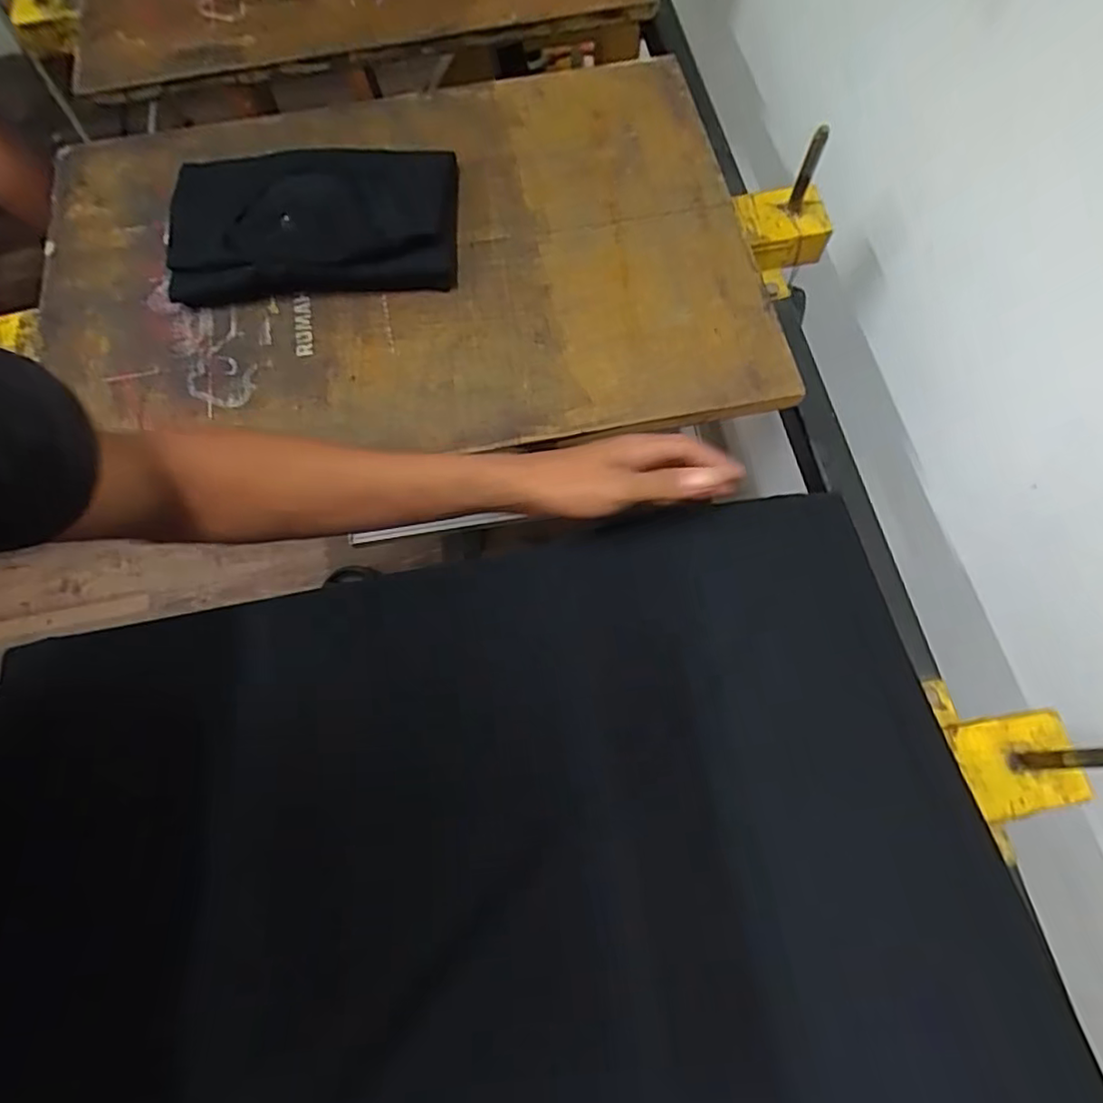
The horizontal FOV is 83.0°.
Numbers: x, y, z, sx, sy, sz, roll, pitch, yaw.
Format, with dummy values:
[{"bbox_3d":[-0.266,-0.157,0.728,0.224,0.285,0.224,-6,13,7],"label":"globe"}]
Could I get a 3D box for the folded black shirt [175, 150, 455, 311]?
[{"bbox_3d":[-0.205,-0.288,0.527,0.244,0.047,0.153,-4,70,1],"label":"folded black shirt"}]

